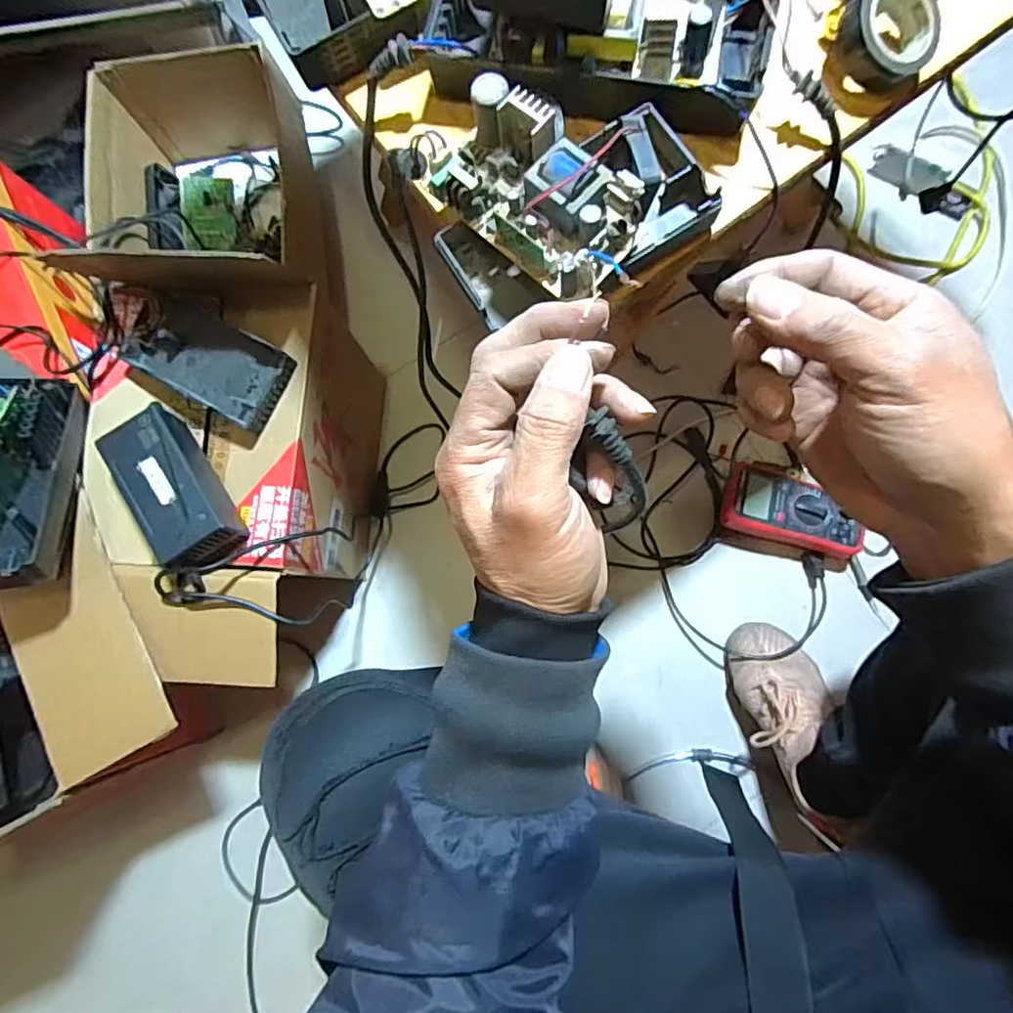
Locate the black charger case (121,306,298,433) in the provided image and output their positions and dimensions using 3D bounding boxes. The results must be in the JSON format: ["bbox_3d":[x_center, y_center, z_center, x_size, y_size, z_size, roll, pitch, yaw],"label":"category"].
[{"bbox_3d":[-0.316,-0.155,0.608,0.166,0.033,0.089,29,84,8],"label":"black charger case"}]

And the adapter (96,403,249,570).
[{"bbox_3d":[-0.336,-0.018,0.574,0.072,0.055,0.158,-31,80,-1],"label":"adapter"}]

